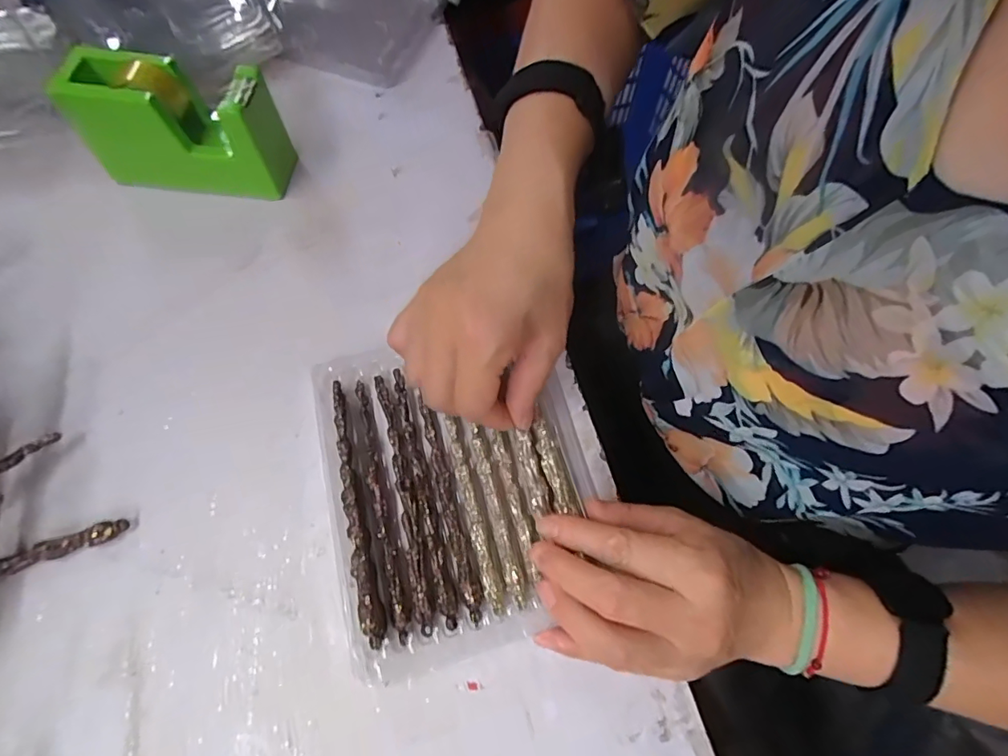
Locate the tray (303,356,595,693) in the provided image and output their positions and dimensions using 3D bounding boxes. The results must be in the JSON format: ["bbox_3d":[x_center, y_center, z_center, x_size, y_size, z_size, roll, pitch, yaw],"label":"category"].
[{"bbox_3d":[-0.027,0.060,0.301,0.152,0.026,0.178,-15,68,-9],"label":"tray"}]

